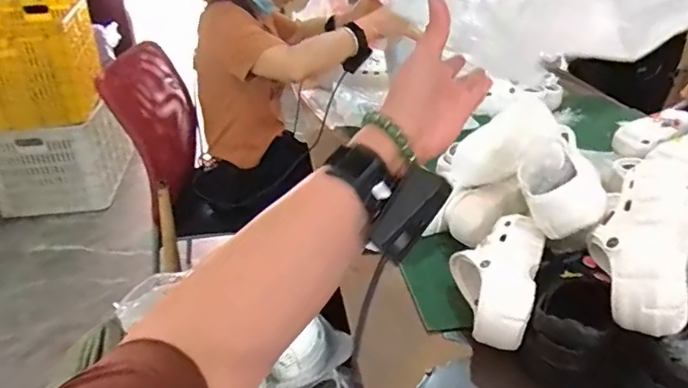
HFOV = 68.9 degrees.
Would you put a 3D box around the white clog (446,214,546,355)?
[{"bbox_3d":[0.221,0.118,0.752,0.128,0.092,0.192,13,34,21],"label":"white clog"}]

